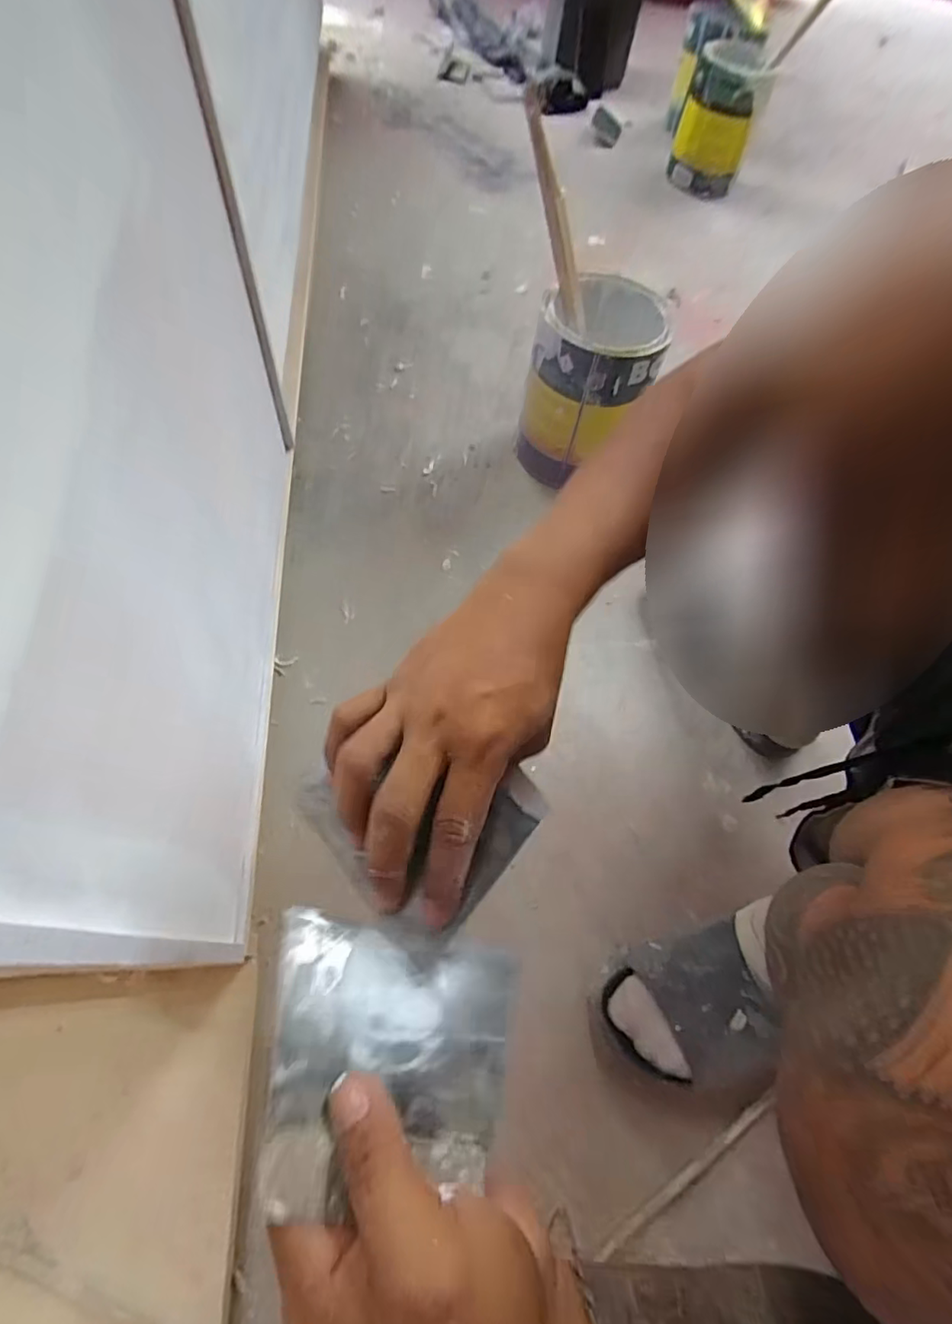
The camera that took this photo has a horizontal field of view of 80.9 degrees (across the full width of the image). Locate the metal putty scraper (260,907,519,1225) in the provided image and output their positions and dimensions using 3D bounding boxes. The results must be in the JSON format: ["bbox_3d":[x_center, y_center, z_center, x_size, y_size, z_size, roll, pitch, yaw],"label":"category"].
[{"bbox_3d":[-0.032,0.158,0.230,0.104,0.005,0.095,16,42,-16],"label":"metal putty scraper"}]

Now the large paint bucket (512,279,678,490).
[{"bbox_3d":[0.152,-0.356,0.742,0.145,0.211,0.179,41,64,14],"label":"large paint bucket"}]

